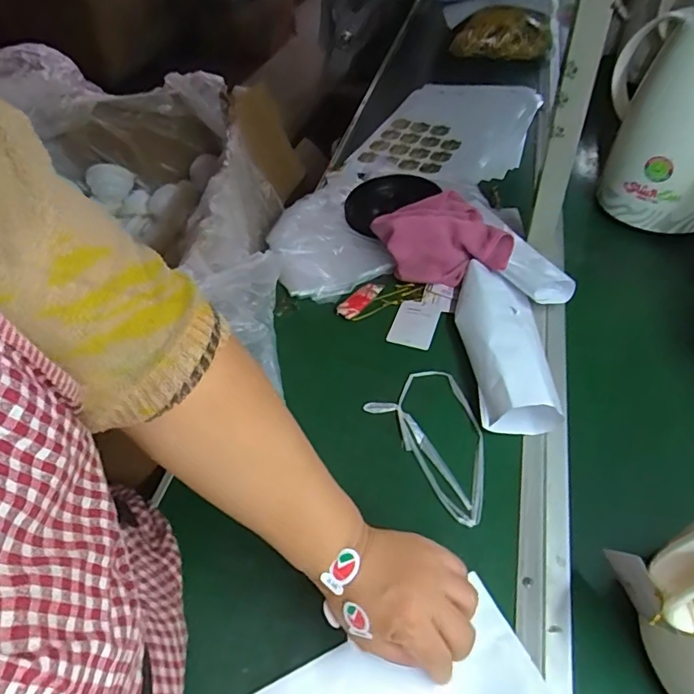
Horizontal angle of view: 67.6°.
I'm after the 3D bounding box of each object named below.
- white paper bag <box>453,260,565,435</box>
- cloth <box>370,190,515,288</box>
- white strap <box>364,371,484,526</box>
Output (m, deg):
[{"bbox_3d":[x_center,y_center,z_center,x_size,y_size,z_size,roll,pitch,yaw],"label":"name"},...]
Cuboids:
[{"bbox_3d":[0.167,-0.011,0.560,0.084,0.053,0.224,-1,49,5],"label":"white paper bag"},{"bbox_3d":[0.119,-0.137,0.660,0.139,0.061,0.160,-18,50,-10],"label":"cloth"},{"bbox_3d":[0.100,0.087,0.511,0.096,0.016,0.162,-27,52,-18],"label":"white strap"}]

